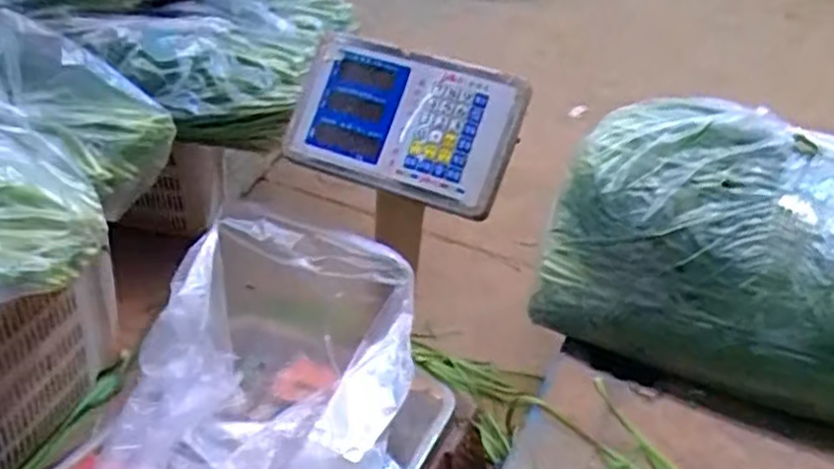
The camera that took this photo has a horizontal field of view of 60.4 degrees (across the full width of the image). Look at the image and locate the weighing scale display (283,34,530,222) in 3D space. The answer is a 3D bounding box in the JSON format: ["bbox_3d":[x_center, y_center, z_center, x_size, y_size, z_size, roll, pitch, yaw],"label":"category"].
[{"bbox_3d":[-0.010,-0.117,0.760,0.237,0.151,0.050,21,0,23],"label":"weighing scale display"}]

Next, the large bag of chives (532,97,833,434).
[{"bbox_3d":[0.432,0.026,0.892,0.510,0.263,0.250,20,36,23],"label":"large bag of chives"}]

